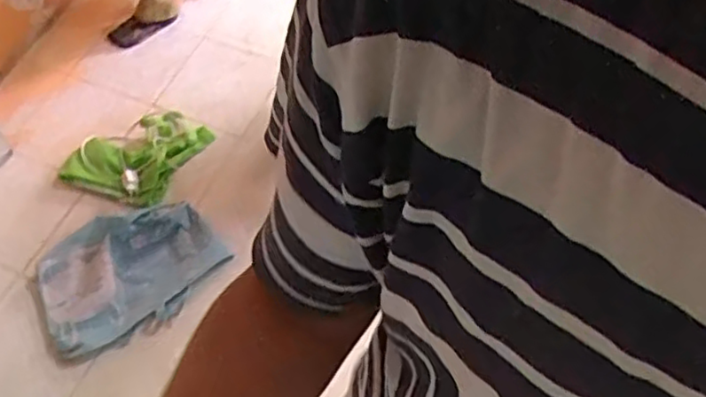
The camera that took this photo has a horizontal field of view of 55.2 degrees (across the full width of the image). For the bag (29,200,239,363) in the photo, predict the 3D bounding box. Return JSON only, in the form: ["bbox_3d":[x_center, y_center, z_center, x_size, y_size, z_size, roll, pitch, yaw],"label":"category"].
[{"bbox_3d":[-0.551,0.179,1.683,0.438,0.034,0.346,-22,60,-14],"label":"bag"}]

